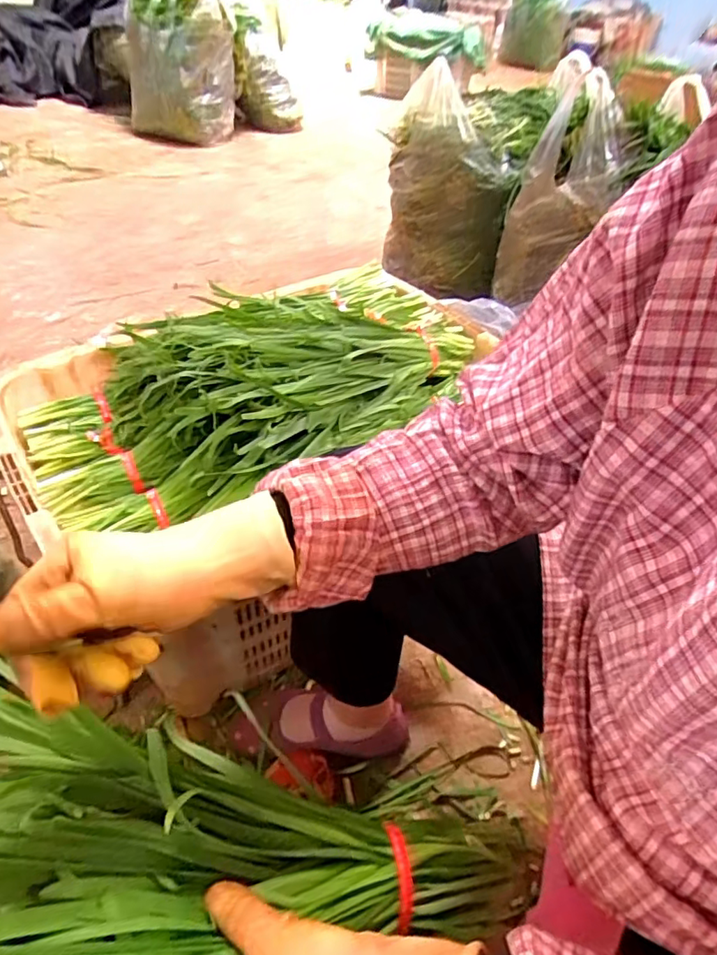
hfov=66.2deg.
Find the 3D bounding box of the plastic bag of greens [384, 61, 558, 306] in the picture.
[{"bbox_3d":[0.258,-0.748,1.372,0.331,0.412,0.333,16,46,12],"label":"plastic bag of greens"}]

